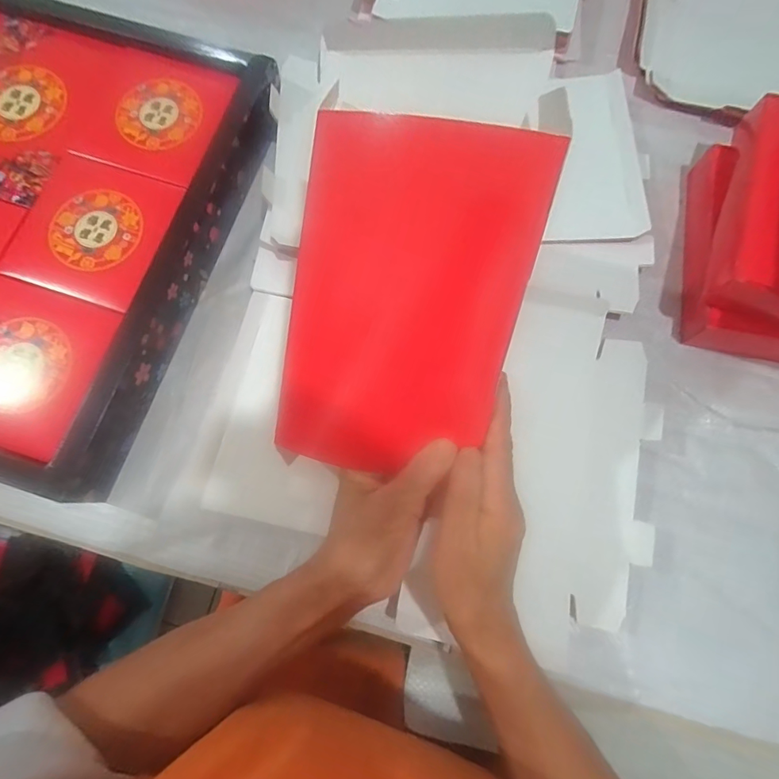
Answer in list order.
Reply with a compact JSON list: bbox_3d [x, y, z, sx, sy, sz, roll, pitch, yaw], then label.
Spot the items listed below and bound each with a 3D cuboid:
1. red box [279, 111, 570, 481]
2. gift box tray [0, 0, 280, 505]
[{"bbox_3d":[0.010,-0.046,0.267,0.132,0.025,0.203,10,106,-8],"label":"red box"},{"bbox_3d":[-0.373,-0.178,0.414,0.447,0.065,0.416,19,76,5],"label":"gift box tray"}]

